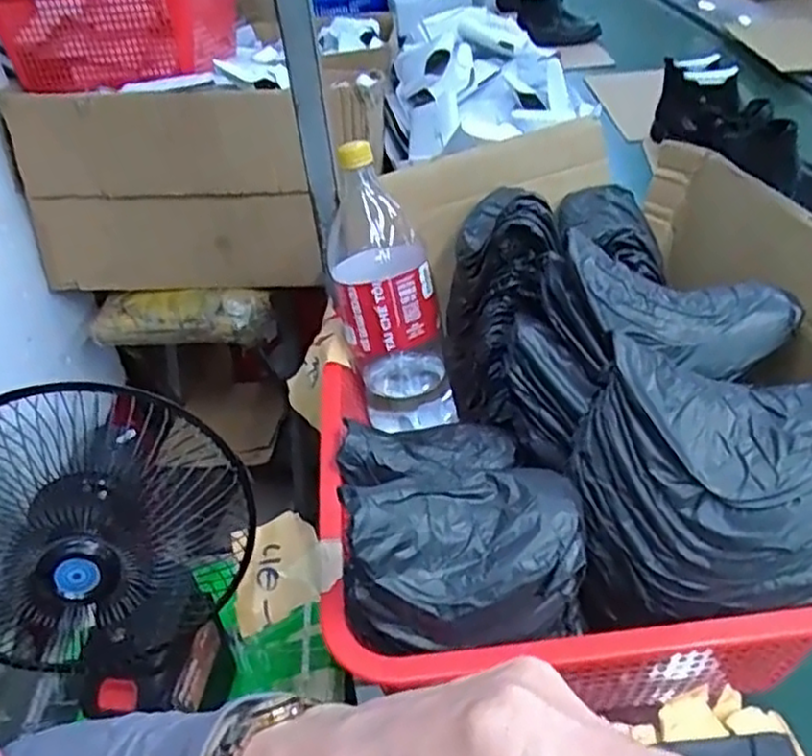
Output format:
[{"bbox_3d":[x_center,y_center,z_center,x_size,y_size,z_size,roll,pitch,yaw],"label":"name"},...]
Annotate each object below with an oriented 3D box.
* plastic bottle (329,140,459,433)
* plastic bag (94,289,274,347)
[{"bbox_3d":[-0.019,-0.079,0.697,0.096,0.267,0.101,-9,37,-3],"label":"plastic bottle"},{"bbox_3d":[-0.396,-0.106,1.236,0.311,0.072,0.089,0,38,9],"label":"plastic bag"}]

